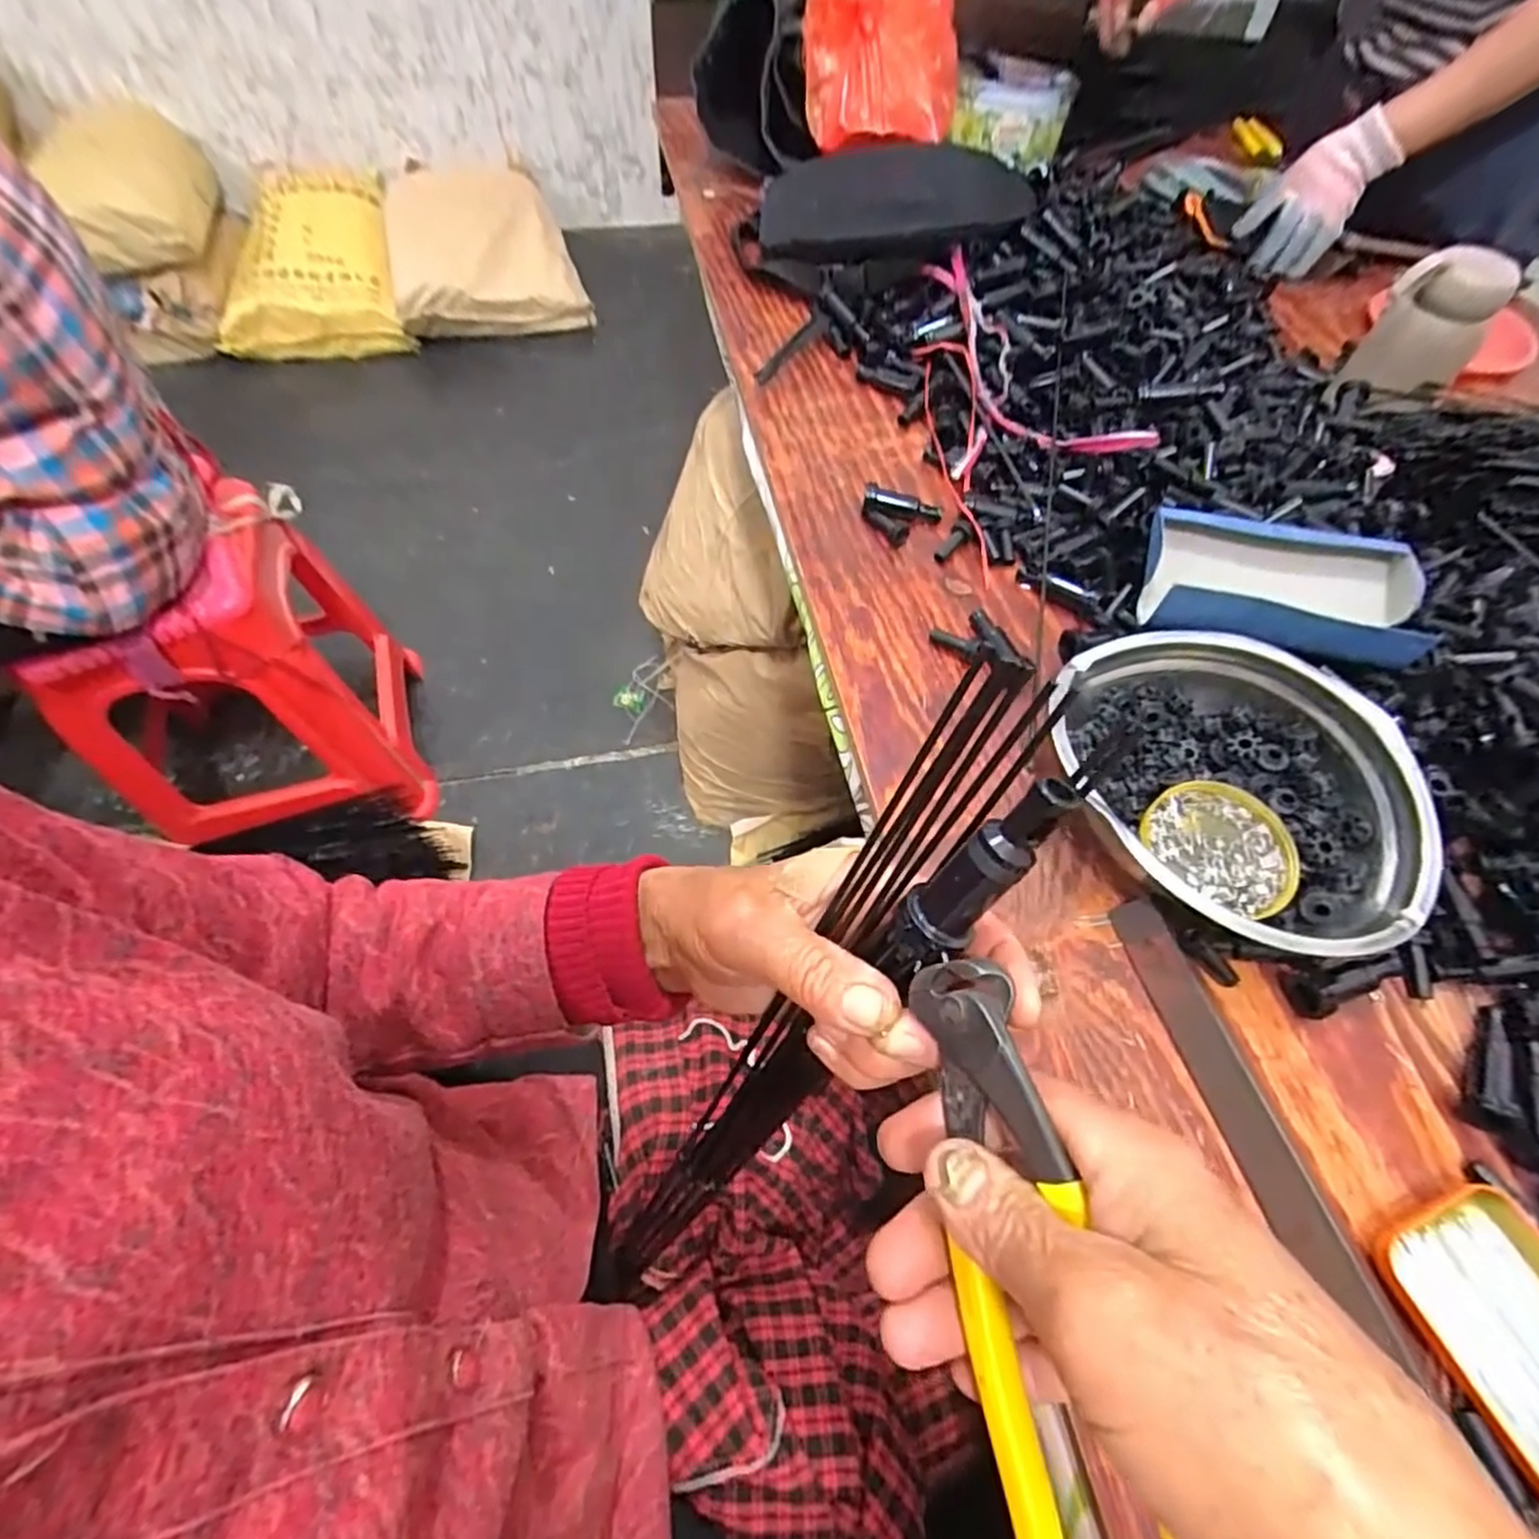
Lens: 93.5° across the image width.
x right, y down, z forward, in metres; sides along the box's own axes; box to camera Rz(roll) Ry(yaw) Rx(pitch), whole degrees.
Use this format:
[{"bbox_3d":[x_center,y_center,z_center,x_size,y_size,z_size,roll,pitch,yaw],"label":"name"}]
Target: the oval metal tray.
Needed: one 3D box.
[{"bbox_3d":[0.273,0.013,0.439,0.205,0.059,0.197,21,61,11],"label":"oval metal tray"}]

